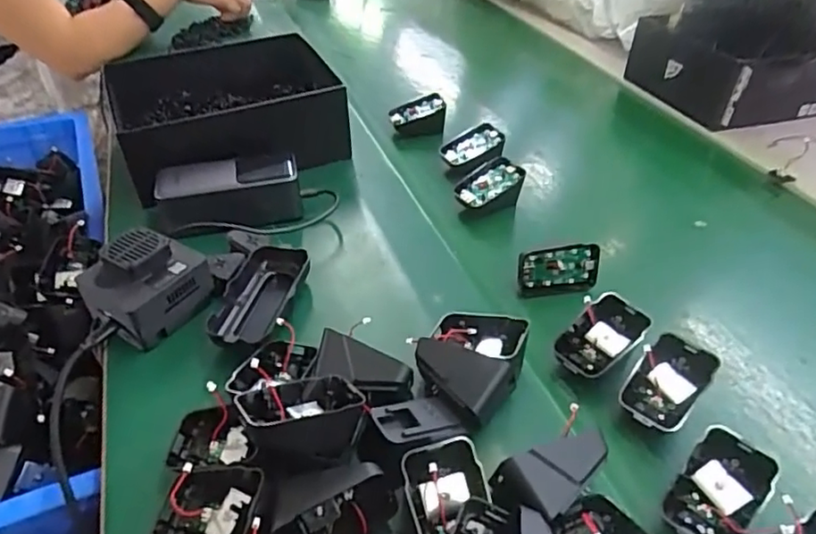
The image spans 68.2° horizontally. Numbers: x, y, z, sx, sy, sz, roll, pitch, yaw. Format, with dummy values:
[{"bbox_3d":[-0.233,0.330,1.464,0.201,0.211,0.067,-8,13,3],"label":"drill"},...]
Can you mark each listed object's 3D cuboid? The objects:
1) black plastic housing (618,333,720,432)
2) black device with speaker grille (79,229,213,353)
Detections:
[{"bbox_3d":[0.179,0.079,0.418,0.043,0.018,0.066,31,71,28],"label":"black plastic housing"},{"bbox_3d":[-0.210,0.015,0.483,0.075,0.060,0.078,22,44,22],"label":"black device with speaker grille"}]

